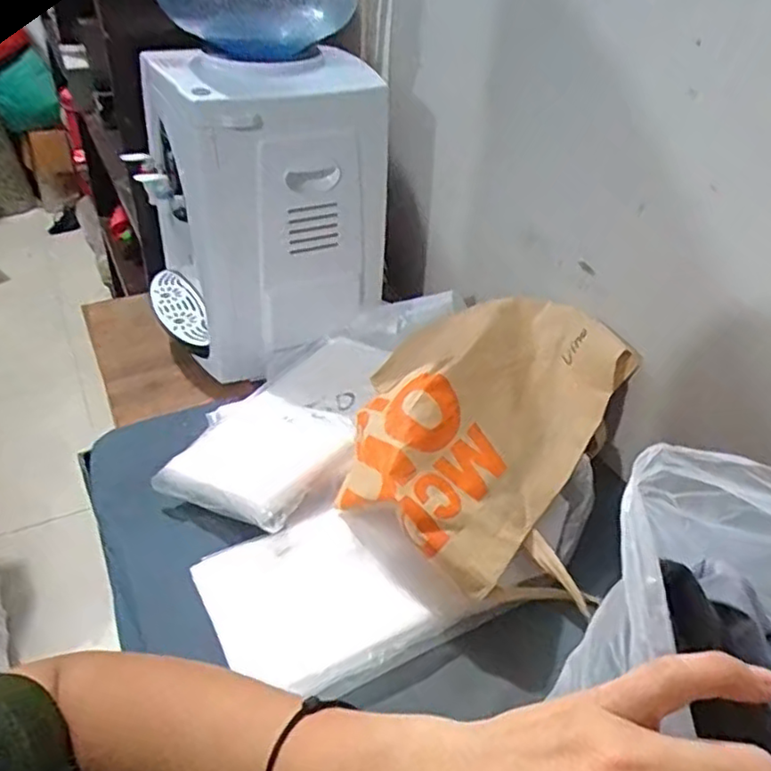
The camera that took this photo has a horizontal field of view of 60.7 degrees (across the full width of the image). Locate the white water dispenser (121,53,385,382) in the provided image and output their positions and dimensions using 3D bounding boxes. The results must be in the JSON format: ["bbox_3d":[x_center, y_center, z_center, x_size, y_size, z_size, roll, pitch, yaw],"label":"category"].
[{"bbox_3d":[-0.193,-0.277,1.008,0.289,0.413,0.312,-20,44,-28],"label":"white water dispenser"}]

